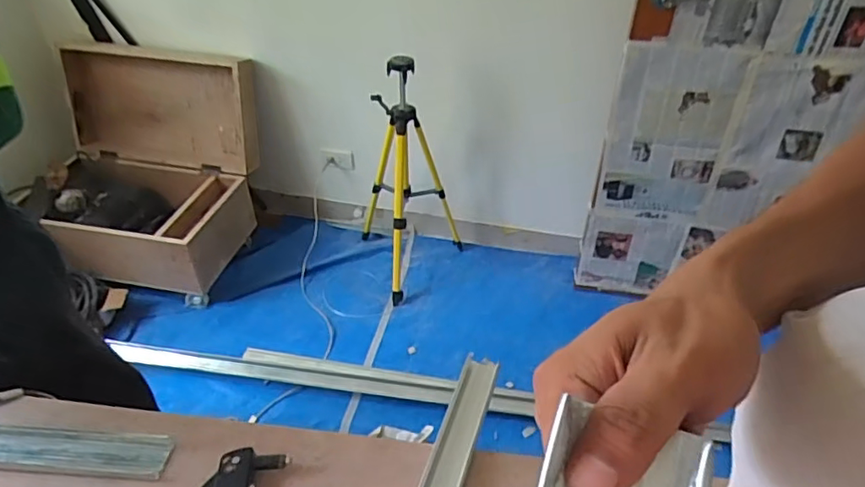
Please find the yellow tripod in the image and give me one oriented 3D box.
[{"bbox_3d":[-0.061,-0.218,1.826,0.342,0.783,0.369,-3,40,-5],"label":"yellow tripod"}]

